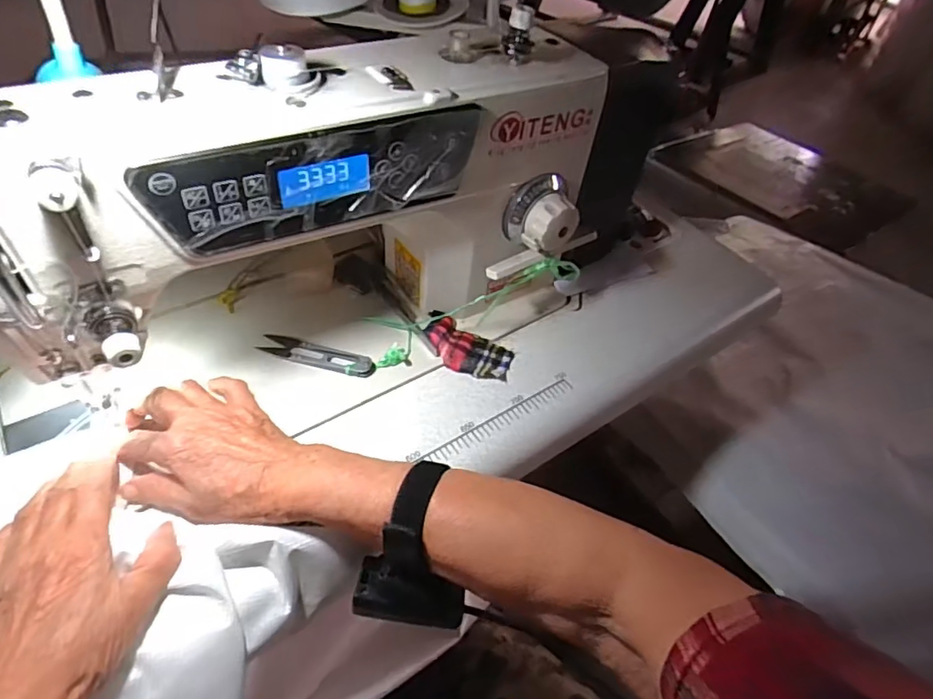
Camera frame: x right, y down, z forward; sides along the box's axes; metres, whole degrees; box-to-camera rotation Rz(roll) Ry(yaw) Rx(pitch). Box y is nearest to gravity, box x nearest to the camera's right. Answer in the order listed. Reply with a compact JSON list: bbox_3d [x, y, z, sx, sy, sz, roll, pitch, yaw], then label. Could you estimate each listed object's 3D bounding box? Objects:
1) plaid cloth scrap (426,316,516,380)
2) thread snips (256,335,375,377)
[{"bbox_3d":[0.000,0.000,0.477,0.081,0.014,0.047,29,51,18],"label":"plaid cloth scrap"},{"bbox_3d":[-0.126,0.004,0.459,0.098,0.008,0.023,15,48,6],"label":"thread snips"}]

